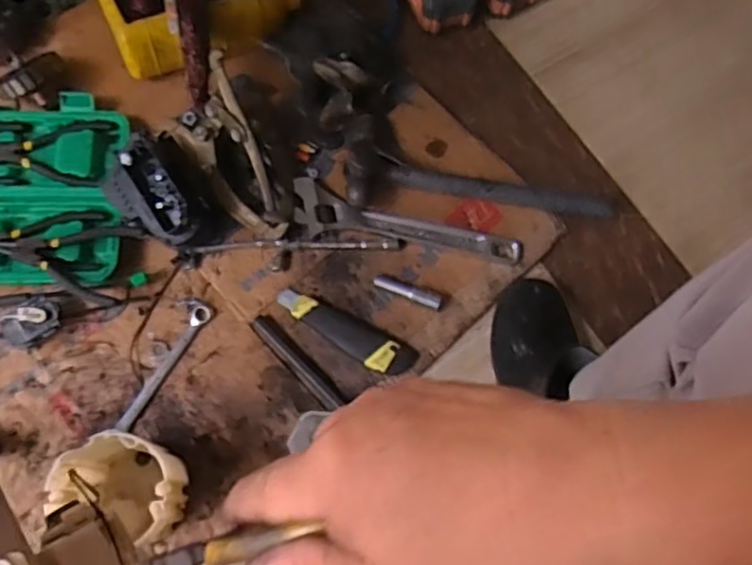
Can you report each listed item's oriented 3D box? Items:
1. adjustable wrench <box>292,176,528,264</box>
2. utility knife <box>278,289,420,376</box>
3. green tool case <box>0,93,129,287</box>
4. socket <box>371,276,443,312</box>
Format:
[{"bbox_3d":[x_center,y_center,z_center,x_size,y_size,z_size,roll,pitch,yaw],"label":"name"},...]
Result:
[{"bbox_3d":[0.034,-0.058,0.769,0.275,0.024,0.063,16,72,-1],"label":"adjustable wrench"},{"bbox_3d":[-0.034,0.055,0.728,0.163,0.017,0.042,28,72,3],"label":"utility knife"},{"bbox_3d":[-0.432,-0.106,0.738,0.296,0.032,0.223,3,72,-5],"label":"green tool case"},{"bbox_3d":[0.037,0.012,0.752,0.084,0.018,0.018,24,72,2],"label":"socket"}]

